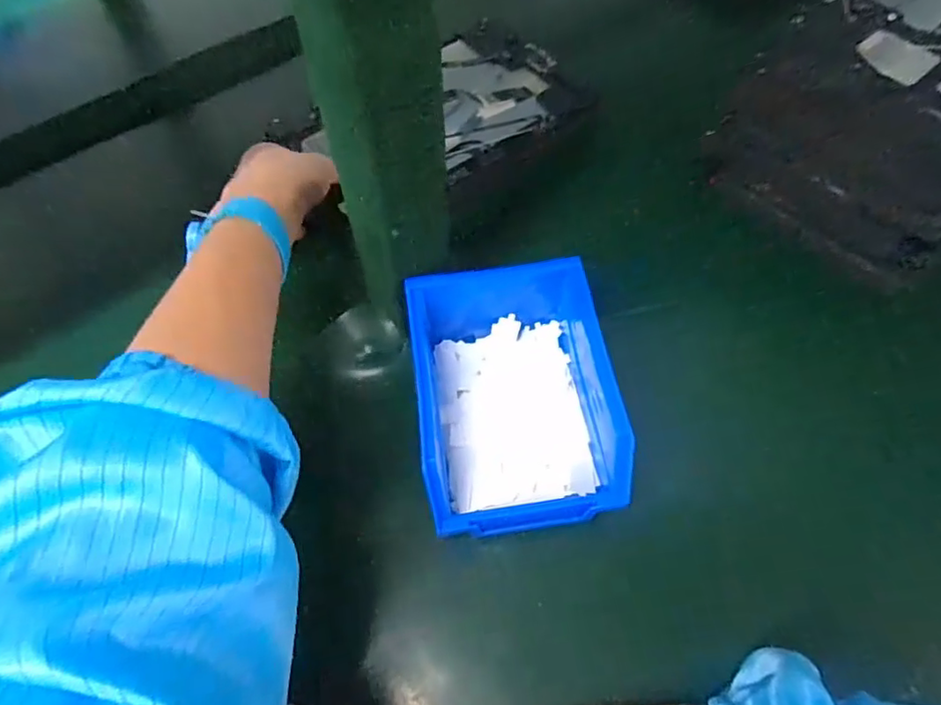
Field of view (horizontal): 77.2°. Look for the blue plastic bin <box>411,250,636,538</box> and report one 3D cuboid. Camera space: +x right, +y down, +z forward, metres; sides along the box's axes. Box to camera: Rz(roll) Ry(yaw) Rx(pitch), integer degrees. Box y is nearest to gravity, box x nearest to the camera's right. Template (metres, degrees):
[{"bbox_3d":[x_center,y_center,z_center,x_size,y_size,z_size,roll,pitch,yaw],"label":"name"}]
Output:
[{"bbox_3d":[0.023,0.015,0.351,0.107,0.064,0.174,-8,63,-3],"label":"blue plastic bin"}]

